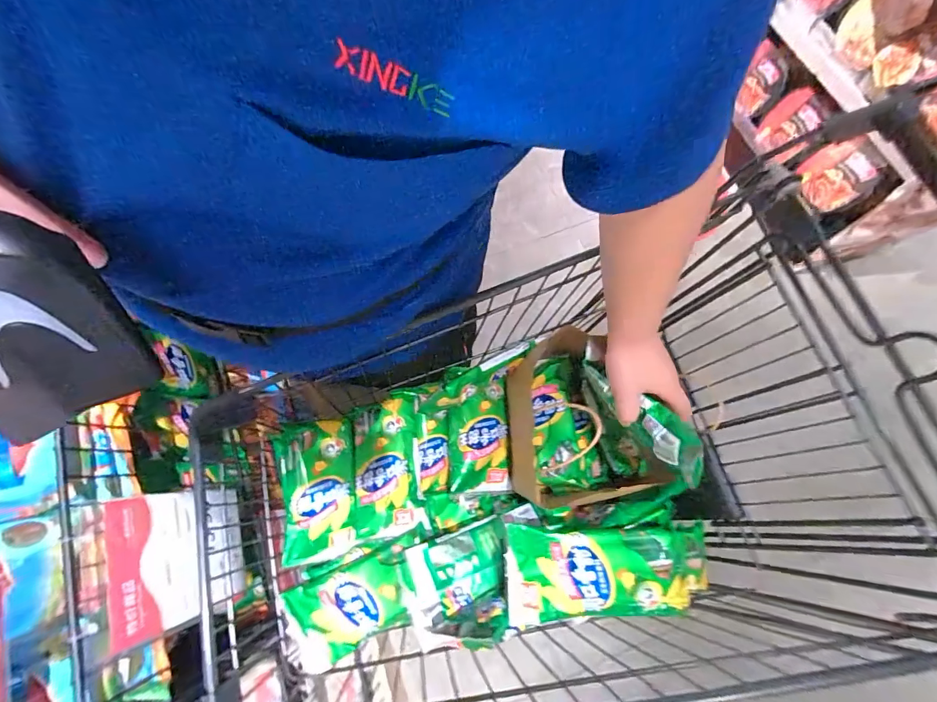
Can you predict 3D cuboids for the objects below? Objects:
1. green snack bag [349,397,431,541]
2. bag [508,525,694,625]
[{"bbox_3d":[-0.123,0.173,0.602,0.098,0.041,0.186,-10,72,-2],"label":"green snack bag"},{"bbox_3d":[0.143,0.253,0.455,0.198,0.030,0.100,-3,72,0],"label":"bag"}]

